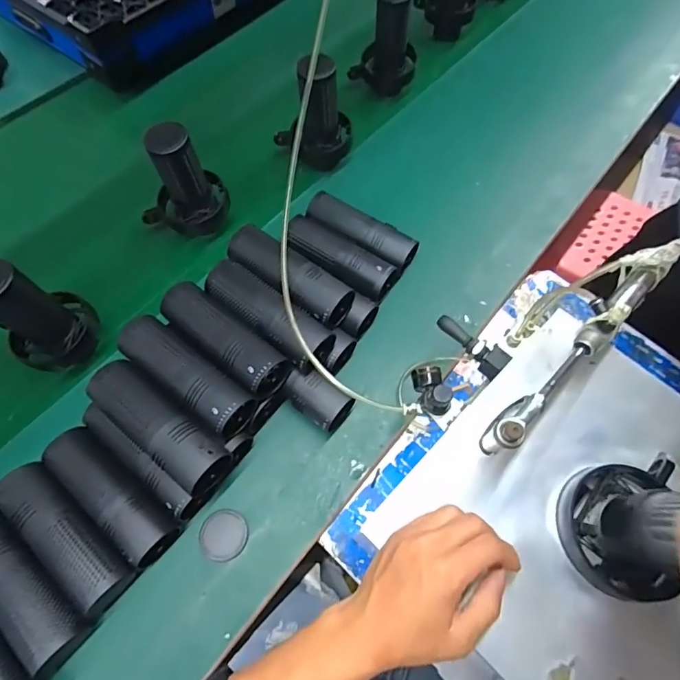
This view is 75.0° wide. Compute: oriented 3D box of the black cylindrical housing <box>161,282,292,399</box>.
[{"bbox_3d":[-0.134,-0.002,0.503,0.160,0.048,0.055,37,69,14],"label":"black cylindrical housing"}]

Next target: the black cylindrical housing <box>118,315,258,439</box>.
[{"bbox_3d":[-0.172,0.036,0.483,0.166,0.045,0.054,36,68,13],"label":"black cylindrical housing"}]

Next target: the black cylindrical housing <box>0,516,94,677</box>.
[{"bbox_3d":[-0.321,0.245,0.444,0.162,0.056,0.062,34,68,13],"label":"black cylindrical housing"}]

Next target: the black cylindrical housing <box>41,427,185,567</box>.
[{"bbox_3d":[-0.240,0.162,0.474,0.157,0.046,0.056,38,69,14],"label":"black cylindrical housing"}]

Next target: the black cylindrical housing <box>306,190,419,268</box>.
[{"bbox_3d":[0.027,-0.150,0.634,0.161,0.046,0.049,32,68,12],"label":"black cylindrical housing"}]

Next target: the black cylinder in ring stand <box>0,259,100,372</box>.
[{"bbox_3d":[-0.351,-0.031,0.509,0.075,0.146,0.092,30,67,11],"label":"black cylinder in ring stand"}]

